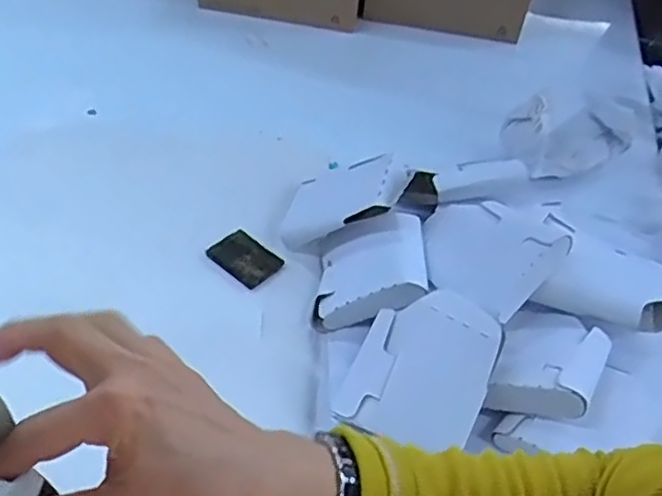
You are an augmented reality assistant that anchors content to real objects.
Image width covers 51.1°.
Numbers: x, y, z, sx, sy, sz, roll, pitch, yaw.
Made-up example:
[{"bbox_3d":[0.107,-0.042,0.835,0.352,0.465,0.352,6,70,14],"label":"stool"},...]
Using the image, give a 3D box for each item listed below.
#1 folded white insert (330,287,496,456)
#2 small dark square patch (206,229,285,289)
[{"bbox_3d":[0.083,0.105,0.616,0.112,0.032,0.136,22,86,5],"label":"folded white insert"},{"bbox_3d":[-0.092,0.010,0.746,0.071,0.008,0.051,35,53,22],"label":"small dark square patch"}]

